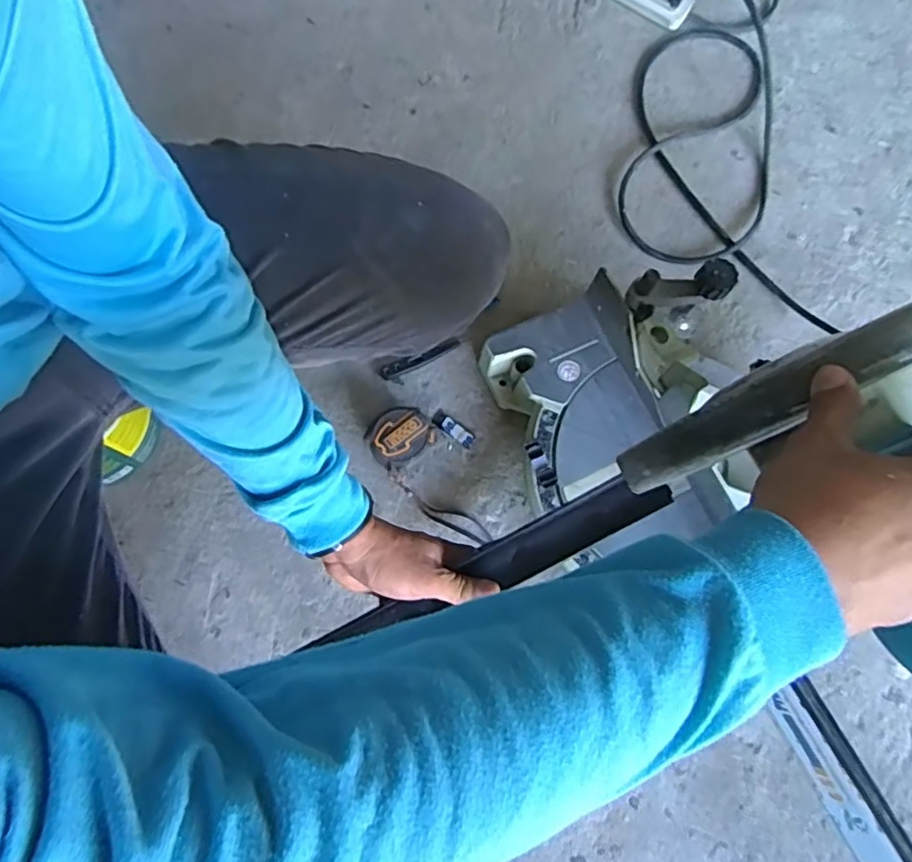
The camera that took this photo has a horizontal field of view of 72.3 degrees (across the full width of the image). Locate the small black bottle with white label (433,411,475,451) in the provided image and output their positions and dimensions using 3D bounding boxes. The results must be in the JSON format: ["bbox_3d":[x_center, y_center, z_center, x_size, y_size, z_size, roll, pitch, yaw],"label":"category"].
[{"bbox_3d":[-0.003,-0.002,0.793,0.059,0.012,0.023,37,78,8],"label":"small black bottle with white label"}]

